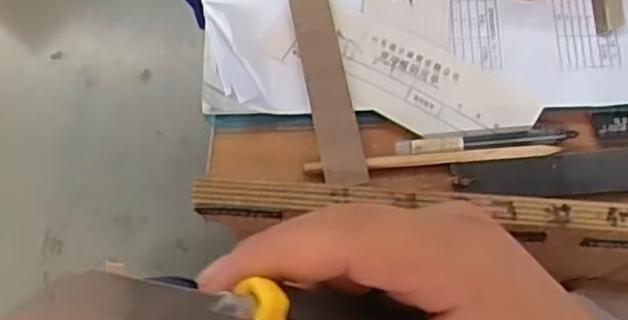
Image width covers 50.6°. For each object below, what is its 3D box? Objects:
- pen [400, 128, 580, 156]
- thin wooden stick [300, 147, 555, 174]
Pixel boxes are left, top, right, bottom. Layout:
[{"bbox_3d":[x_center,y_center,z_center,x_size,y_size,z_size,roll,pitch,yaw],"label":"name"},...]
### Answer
[{"bbox_3d":[0.113,-0.014,0.439,0.116,0.007,0.013,-5,70,1],"label":"pen"},{"bbox_3d":[0.077,0.000,0.436,0.164,0.005,0.008,-5,70,1],"label":"thin wooden stick"}]

